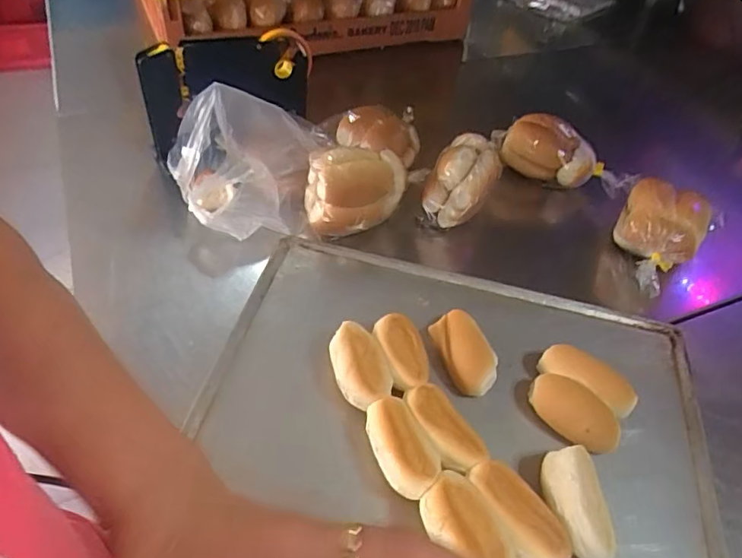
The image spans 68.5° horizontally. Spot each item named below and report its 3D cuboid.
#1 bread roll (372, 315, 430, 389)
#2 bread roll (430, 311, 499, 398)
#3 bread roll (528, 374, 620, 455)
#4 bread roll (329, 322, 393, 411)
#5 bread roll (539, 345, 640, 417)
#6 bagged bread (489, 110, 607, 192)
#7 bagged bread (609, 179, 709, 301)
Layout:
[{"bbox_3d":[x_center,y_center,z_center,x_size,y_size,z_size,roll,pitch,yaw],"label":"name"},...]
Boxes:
[{"bbox_3d":[0.030,0.074,0.518,0.043,0.036,0.079,-13,51,-18],"label":"bread roll"},{"bbox_3d":[0.089,0.070,0.528,0.046,0.036,0.085,-8,50,-14],"label":"bread roll"},{"bbox_3d":[0.185,0.124,0.500,0.047,0.029,0.084,-33,60,-31],"label":"bread roll"},{"bbox_3d":[-0.012,0.081,0.500,0.047,0.036,0.084,-14,51,-18],"label":"bread roll"},{"bbox_3d":[0.206,0.097,0.522,0.090,0.031,0.041,31,52,20],"label":"bread roll"},{"bbox_3d":[0.250,-0.181,0.763,0.162,0.073,0.062,14,48,6],"label":"bagged bread"},{"bbox_3d":[0.337,-0.052,0.647,0.092,0.071,0.140,30,52,19],"label":"bagged bread"}]

